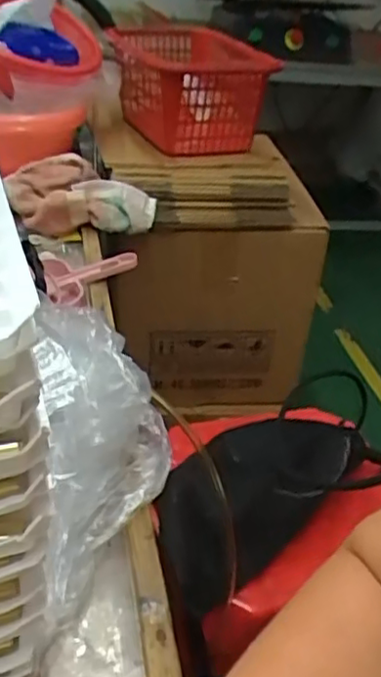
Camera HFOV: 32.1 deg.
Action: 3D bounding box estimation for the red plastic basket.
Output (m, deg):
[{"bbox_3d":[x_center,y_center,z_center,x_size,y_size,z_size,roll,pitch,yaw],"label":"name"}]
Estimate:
[{"bbox_3d":[-0.003,-0.389,1.017,0.217,0.130,0.320,-8,36,-21],"label":"red plastic basket"}]

